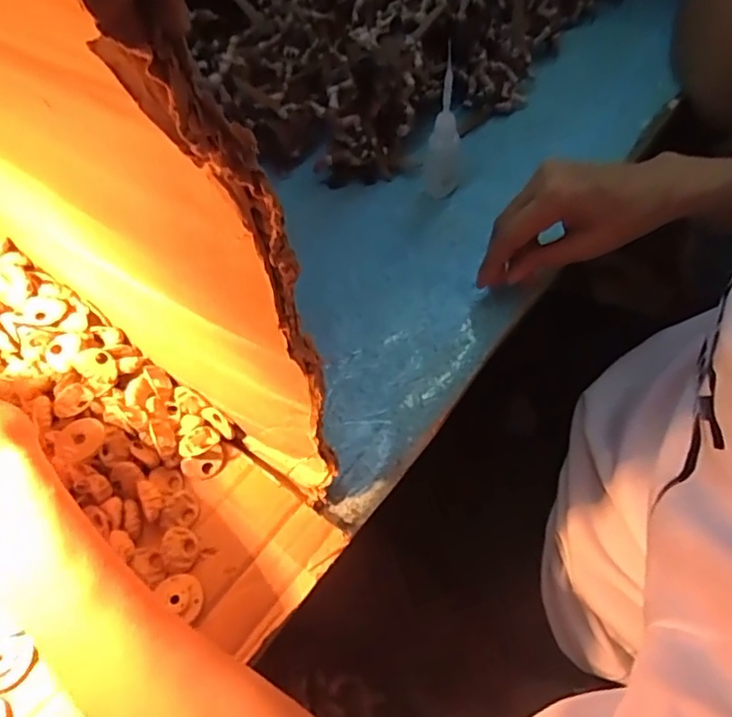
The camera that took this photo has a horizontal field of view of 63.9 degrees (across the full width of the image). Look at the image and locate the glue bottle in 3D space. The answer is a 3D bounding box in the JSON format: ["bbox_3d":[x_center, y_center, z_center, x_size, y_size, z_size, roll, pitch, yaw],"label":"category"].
[{"bbox_3d":[0.060,-0.181,0.454,0.028,0.109,0.041,3,55,7],"label":"glue bottle"}]

